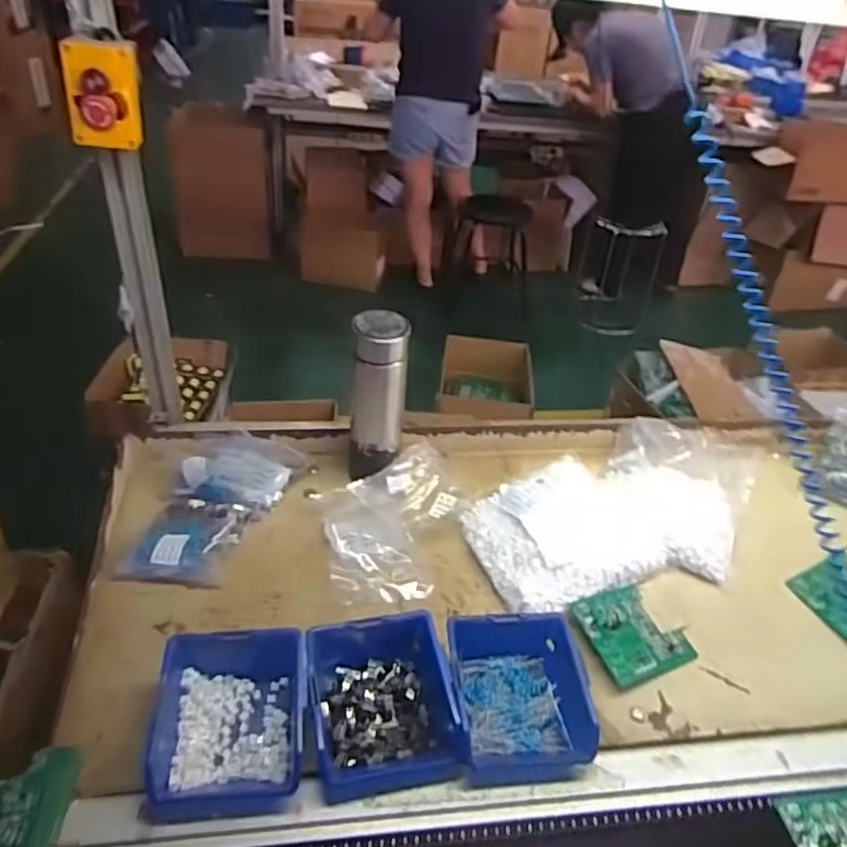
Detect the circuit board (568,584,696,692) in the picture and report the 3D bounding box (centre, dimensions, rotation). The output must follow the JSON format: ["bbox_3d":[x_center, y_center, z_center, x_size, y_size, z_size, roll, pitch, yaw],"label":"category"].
[{"bbox_3d":[0.218,0.220,0.705,0.108,0.011,0.098,-8,47,-28],"label":"circuit board"}]

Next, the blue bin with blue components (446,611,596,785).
[{"bbox_3d":[0.084,0.241,0.609,0.120,0.053,0.136,-1,36,-8],"label":"blue bin with blue components"}]

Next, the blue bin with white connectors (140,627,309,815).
[{"bbox_3d":[-0.164,0.250,0.578,0.121,0.064,0.142,-3,36,-11],"label":"blue bin with white connectors"}]

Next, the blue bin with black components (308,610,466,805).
[{"bbox_3d":[-0.039,0.241,0.604,0.117,0.060,0.145,-5,37,-13],"label":"blue bin with black components"}]

